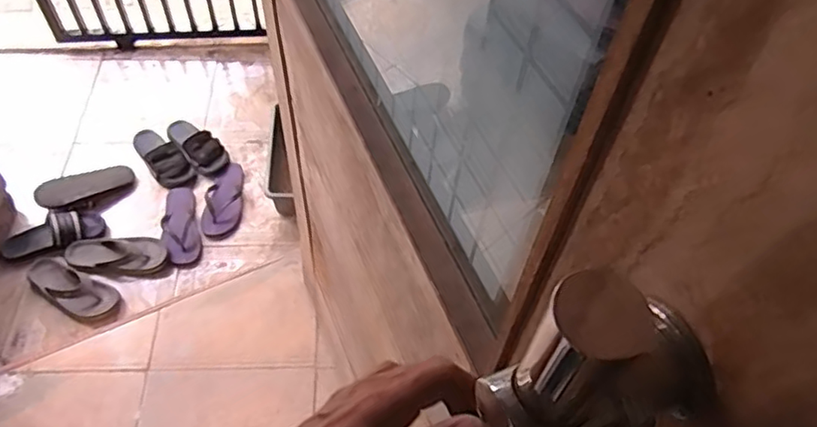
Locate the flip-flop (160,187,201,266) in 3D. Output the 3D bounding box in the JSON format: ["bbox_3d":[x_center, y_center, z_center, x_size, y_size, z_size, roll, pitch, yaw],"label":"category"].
[{"bbox_3d":[-0.664,0.027,1.754,0.101,0.048,0.269,-13,57,-13],"label":"flip-flop"}]

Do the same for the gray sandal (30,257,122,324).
[{"bbox_3d":[-0.899,0.202,1.609,0.271,0.051,0.109,23,57,12],"label":"gray sandal"}]

